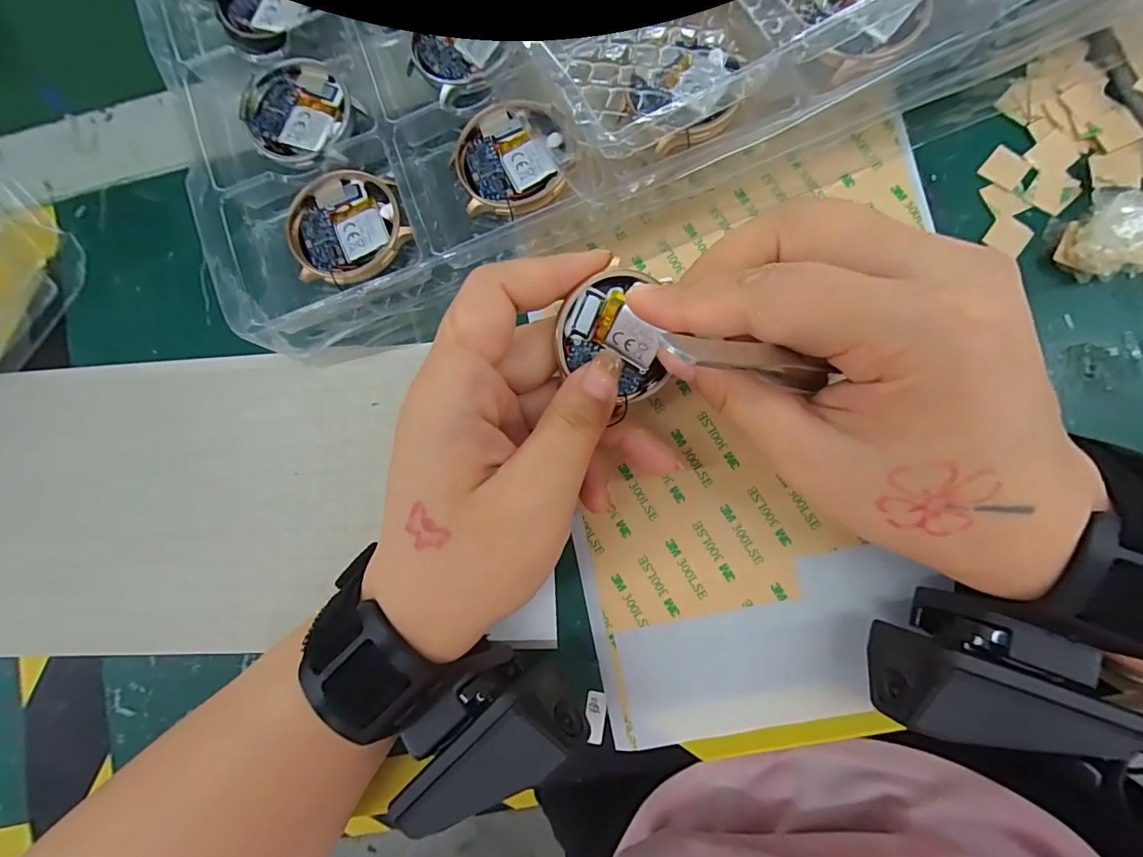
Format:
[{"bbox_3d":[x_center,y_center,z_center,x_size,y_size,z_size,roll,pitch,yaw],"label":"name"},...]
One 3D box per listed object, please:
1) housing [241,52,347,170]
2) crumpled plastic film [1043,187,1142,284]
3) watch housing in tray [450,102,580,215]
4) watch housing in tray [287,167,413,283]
[{"bbox_3d":[-0.113,-0.131,0.201,0.041,0.006,0.043,-1,85,6],"label":"housing"},{"bbox_3d":[0.203,-0.073,0.184,0.029,0.015,0.027,-1,85,6],"label":"crumpled plastic film"},{"bbox_3d":[-0.022,-0.106,0.191,0.046,0.014,0.046,-1,85,6],"label":"watch housing in tray"},{"bbox_3d":[-0.088,-0.080,0.194,0.043,0.015,0.045,-1,85,6],"label":"watch housing in tray"}]

